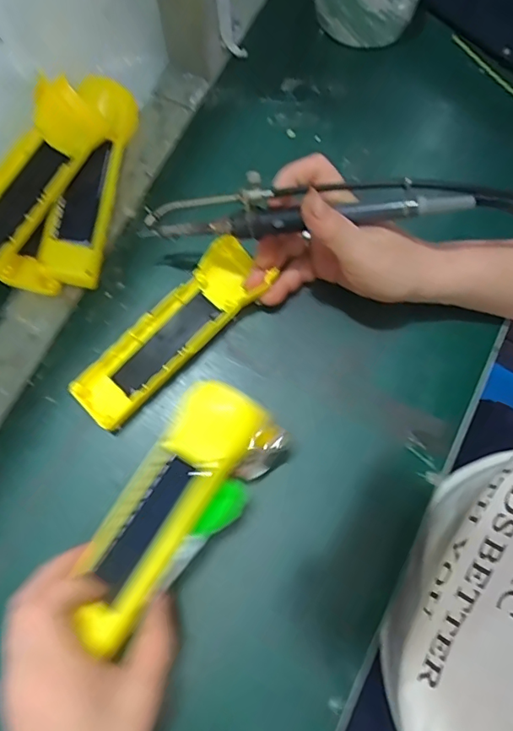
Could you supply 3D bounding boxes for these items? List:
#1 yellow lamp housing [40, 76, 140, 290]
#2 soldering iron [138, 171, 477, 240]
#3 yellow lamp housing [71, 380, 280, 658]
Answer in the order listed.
[{"bbox_3d":[-0.131,-0.140,0.394,0.046,0.033,0.160,7,77,0],"label":"yellow lamp housing"},{"bbox_3d":[0.023,-0.100,0.325,0.209,0.026,0.028,1,76,14],"label":"soldering iron"},{"bbox_3d":[-0.051,0.081,0.299,0.054,0.020,0.151,31,79,6],"label":"yellow lamp housing"}]

